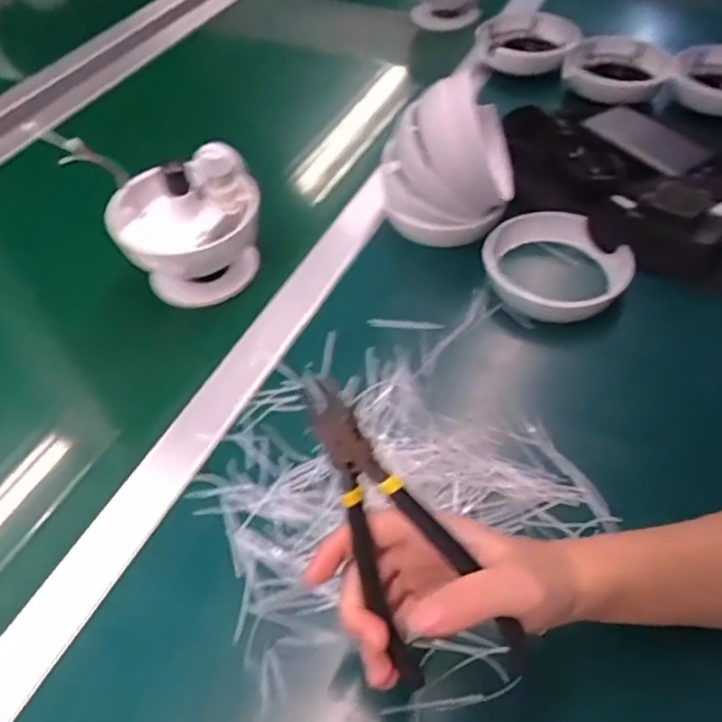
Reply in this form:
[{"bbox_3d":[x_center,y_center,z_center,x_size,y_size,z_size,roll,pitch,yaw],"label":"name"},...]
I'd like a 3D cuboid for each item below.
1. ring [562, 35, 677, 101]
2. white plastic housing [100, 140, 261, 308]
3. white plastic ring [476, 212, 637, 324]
[{"bbox_3d":[0.301,-0.344,0.735,0.119,0.032,0.117,16,53,18],"label":"ring"},{"bbox_3d":[-0.143,-0.112,0.536,0.120,0.103,0.095,-23,52,-14],"label":"white plastic housing"},{"bbox_3d":[0.165,-0.082,0.542,0.114,0.041,0.110,-3,50,3],"label":"white plastic ring"}]

